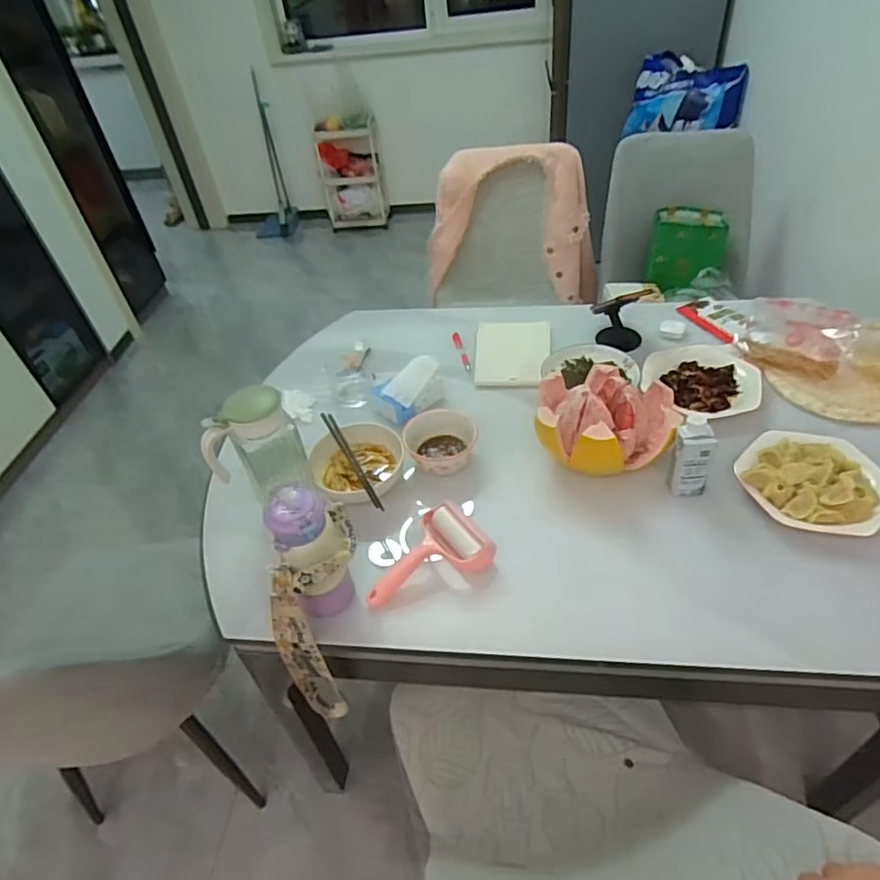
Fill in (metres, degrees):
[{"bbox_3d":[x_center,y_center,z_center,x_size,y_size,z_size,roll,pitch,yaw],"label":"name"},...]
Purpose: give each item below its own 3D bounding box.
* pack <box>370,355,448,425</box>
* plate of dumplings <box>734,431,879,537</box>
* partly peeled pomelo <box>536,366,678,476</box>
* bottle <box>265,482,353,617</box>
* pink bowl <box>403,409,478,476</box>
[{"bbox_3d":[-0.054,-0.096,1.108,0.138,0.066,0.077,-32,50,-25],"label":"pack"},{"bbox_3d":[0.562,0.060,0.883,0.198,0.053,0.166,26,52,29],"label":"plate of dumplings"},{"bbox_3d":[0.264,-0.030,0.950,0.205,0.124,0.181,6,45,12],"label":"partly peeled pomelo"},{"bbox_3d":[-0.162,0.153,0.765,0.077,0.213,0.076,-3,44,3],"label":"bottle"},{"bbox_3d":[0.003,0.010,1.010,0.121,0.058,0.123,-3,44,3],"label":"pink bowl"}]

